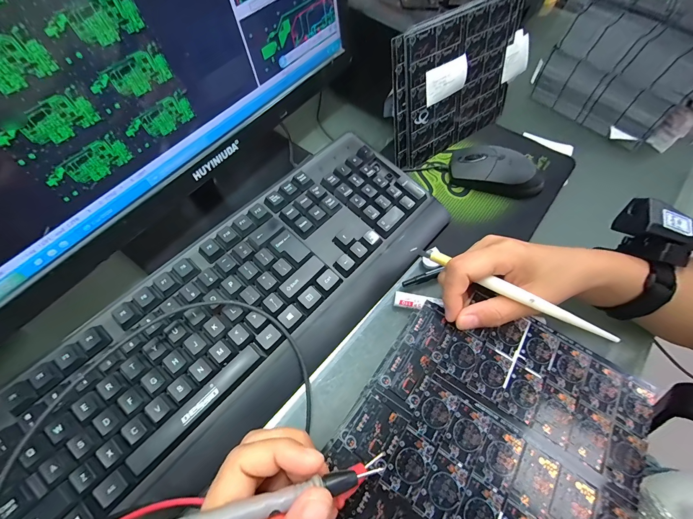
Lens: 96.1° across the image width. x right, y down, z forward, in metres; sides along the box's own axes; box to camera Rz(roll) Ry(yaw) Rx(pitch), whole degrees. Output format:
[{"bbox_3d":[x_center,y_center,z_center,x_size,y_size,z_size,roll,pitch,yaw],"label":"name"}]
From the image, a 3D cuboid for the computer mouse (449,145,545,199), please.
[{"bbox_3d":[0.183,-0.107,0.377,0.113,0.037,0.064,30,65,13],"label":"computer mouse"}]

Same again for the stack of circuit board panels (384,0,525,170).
[{"bbox_3d":[0.135,-0.211,0.375,0.205,0.146,0.013,-33,49,-18],"label":"stack of circuit board panels"}]

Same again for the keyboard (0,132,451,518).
[{"bbox_3d":[-0.081,0.039,0.288,0.153,0.042,0.419,39,67,17],"label":"keyboard"}]

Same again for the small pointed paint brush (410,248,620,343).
[{"bbox_3d":[0.119,0.022,0.238,0.152,0.011,0.008,27,64,22],"label":"small pointed paint brush"}]

